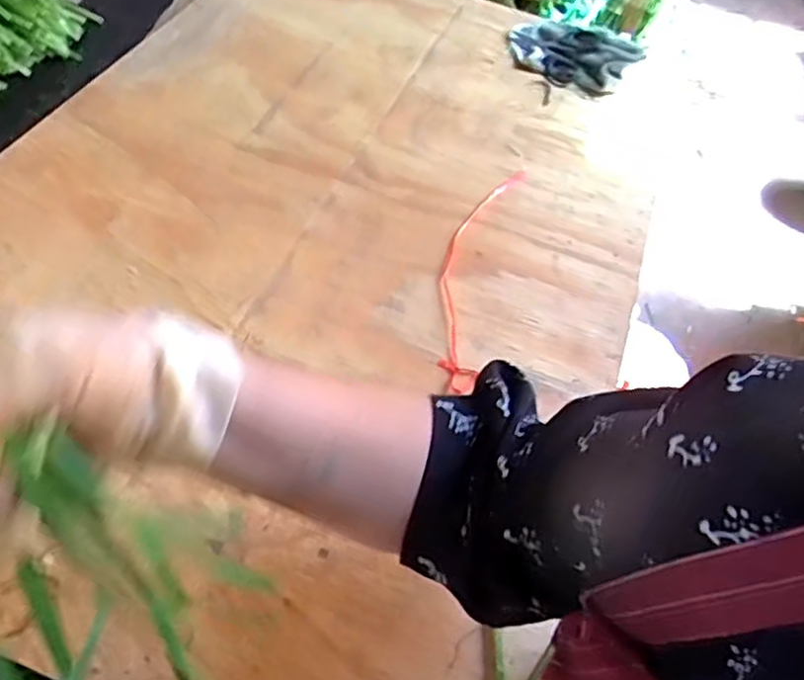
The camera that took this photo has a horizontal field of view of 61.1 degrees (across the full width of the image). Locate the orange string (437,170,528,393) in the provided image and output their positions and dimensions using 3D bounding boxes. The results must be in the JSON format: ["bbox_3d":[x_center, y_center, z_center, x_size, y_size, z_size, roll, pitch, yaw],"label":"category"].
[{"bbox_3d":[0.068,-0.073,0.639,0.052,0.014,0.299,15,54,5],"label":"orange string"}]

